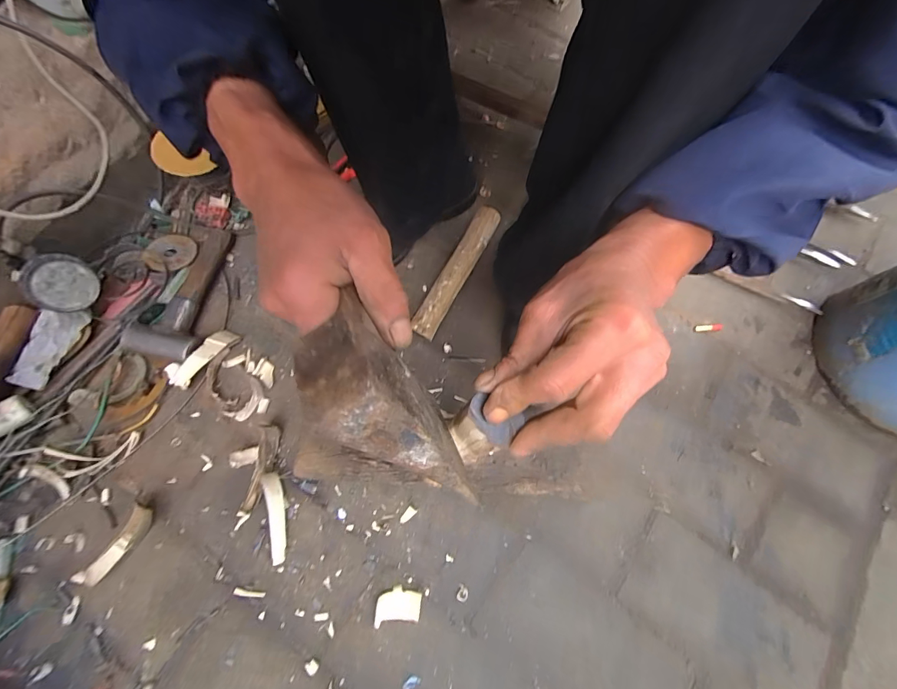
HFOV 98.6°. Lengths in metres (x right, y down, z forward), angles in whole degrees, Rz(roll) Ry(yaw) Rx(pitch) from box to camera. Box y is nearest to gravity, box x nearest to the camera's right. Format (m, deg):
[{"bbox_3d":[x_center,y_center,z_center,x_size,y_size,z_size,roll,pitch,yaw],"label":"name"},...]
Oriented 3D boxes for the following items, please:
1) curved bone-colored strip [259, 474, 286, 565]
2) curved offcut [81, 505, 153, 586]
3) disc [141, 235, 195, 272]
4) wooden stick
[{"bbox_3d":[-0.206,0.206,0.460,0.020,0.010,0.102,-7,83,-31],"label":"curved bone-colored strip"},{"bbox_3d":[-0.379,0.226,0.445,0.024,0.035,0.094,35,74,9],"label":"curved offcut"},{"bbox_3d":[-0.400,-0.133,0.554,0.066,0.007,0.075,-33,64,-28],"label":"disc"},{"bbox_3d":[0.015,-0.109,0.553,0.035,0.039,0.202,27,73,7],"label":"wooden stick"}]

